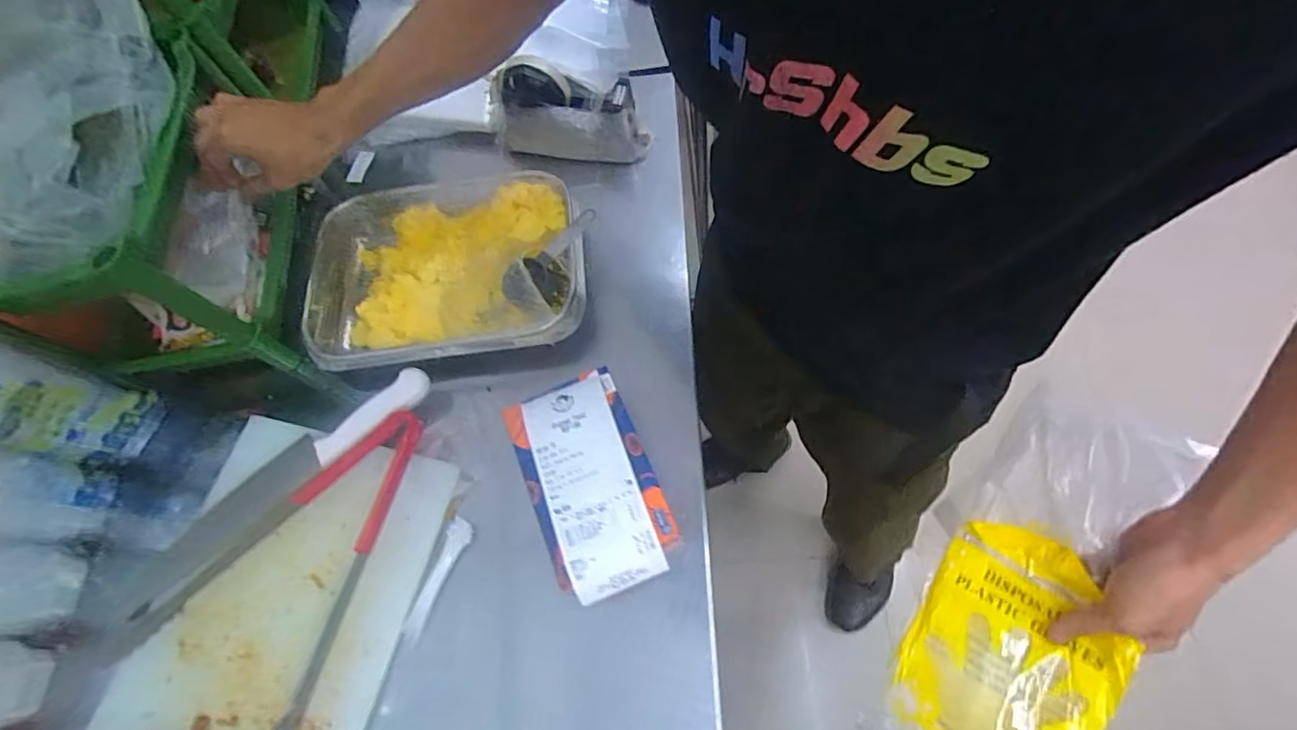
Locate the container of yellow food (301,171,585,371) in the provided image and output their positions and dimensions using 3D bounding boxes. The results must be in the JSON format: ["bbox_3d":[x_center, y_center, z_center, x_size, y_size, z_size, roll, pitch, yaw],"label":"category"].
[{"bbox_3d":[-0.220,-0.105,0.630,0.293,0.062,0.215,-7,66,3],"label":"container of yellow food"}]

